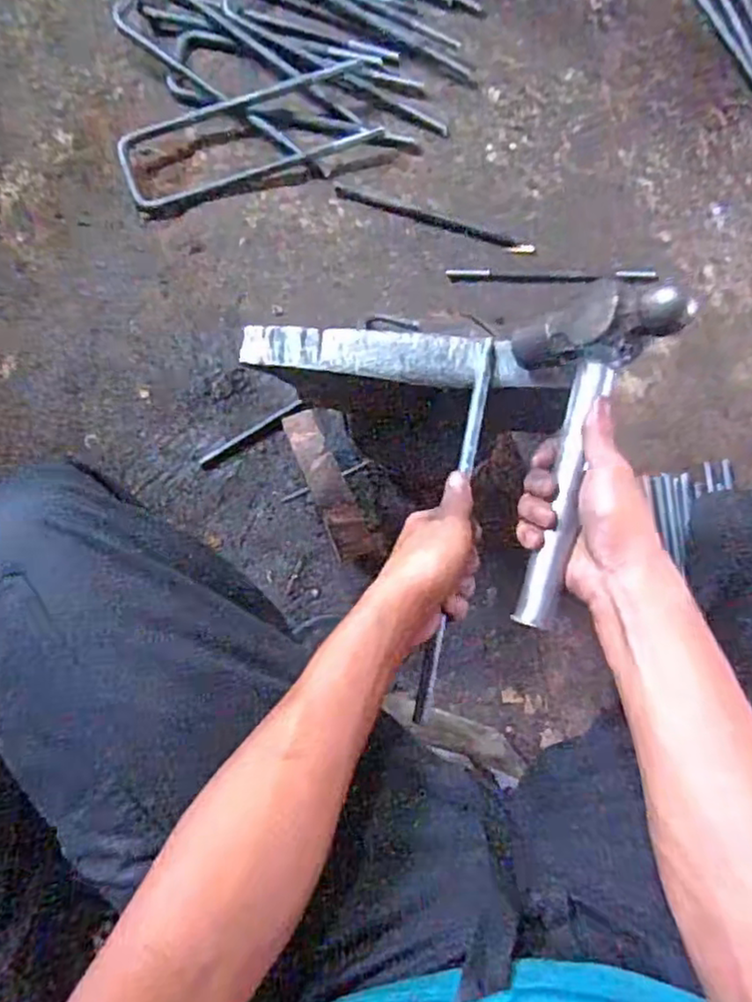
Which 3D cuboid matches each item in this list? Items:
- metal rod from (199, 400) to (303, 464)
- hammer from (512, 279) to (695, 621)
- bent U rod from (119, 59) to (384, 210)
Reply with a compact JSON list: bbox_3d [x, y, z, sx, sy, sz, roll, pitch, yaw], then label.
[{"bbox_3d":[-0.169,-0.094,0.892,0.155,0.013,0.010,-32,84,-8],"label":"metal rod"},{"bbox_3d":[0.143,-0.029,0.461,0.075,0.110,0.238,11,82,-2],"label":"hammer"},{"bbox_3d":[-0.177,-0.521,0.946,0.373,0.020,0.126,-22,83,-7],"label":"bent U rod"}]

